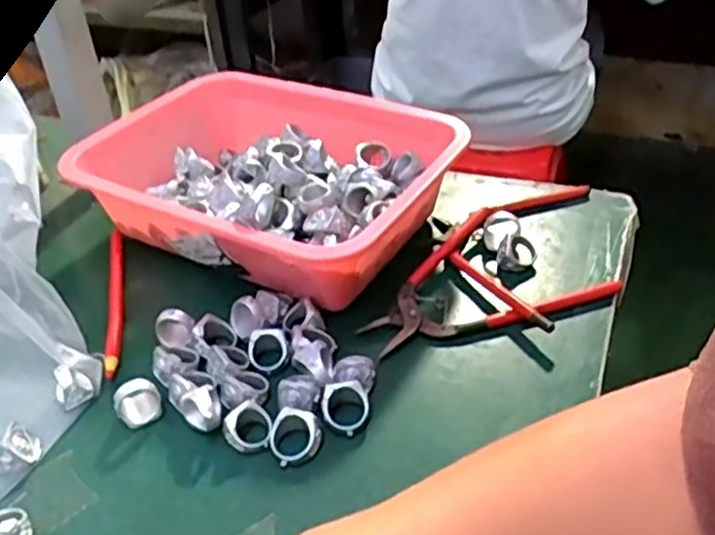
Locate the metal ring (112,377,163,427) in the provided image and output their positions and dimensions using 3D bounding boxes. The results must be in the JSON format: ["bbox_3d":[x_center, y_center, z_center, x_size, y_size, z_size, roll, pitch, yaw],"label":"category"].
[{"bbox_3d":[-0.128,0.079,0.410,0.025,0.025,0.015,-14,40,-12],"label":"metal ring"}]

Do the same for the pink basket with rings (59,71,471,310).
[{"bbox_3d":[-0.056,-0.059,0.525,0.242,0.076,0.191,15,42,23],"label":"pink basket with rings"}]

